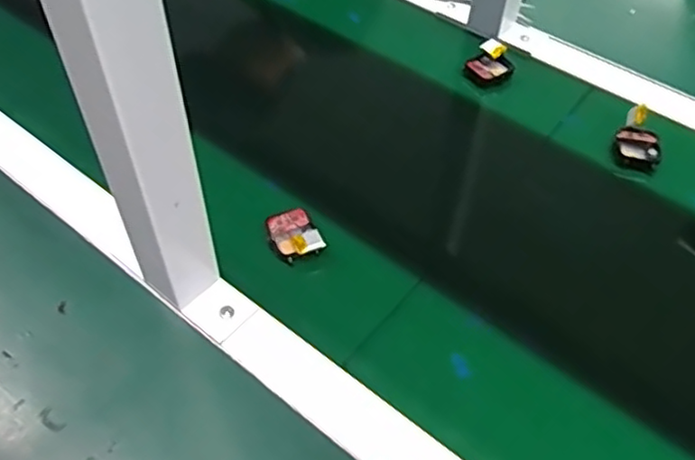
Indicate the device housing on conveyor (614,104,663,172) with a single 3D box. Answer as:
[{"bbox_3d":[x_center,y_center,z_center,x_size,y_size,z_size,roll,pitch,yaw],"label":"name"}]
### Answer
[{"bbox_3d":[0.266,-0.083,0.579,0.041,0.025,0.056,24,55,17],"label":"device housing on conveyor"}]

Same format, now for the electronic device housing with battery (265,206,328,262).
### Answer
[{"bbox_3d":[-0.042,0.004,0.498,0.035,0.017,0.045,-25,56,-20],"label":"electronic device housing with battery"}]

